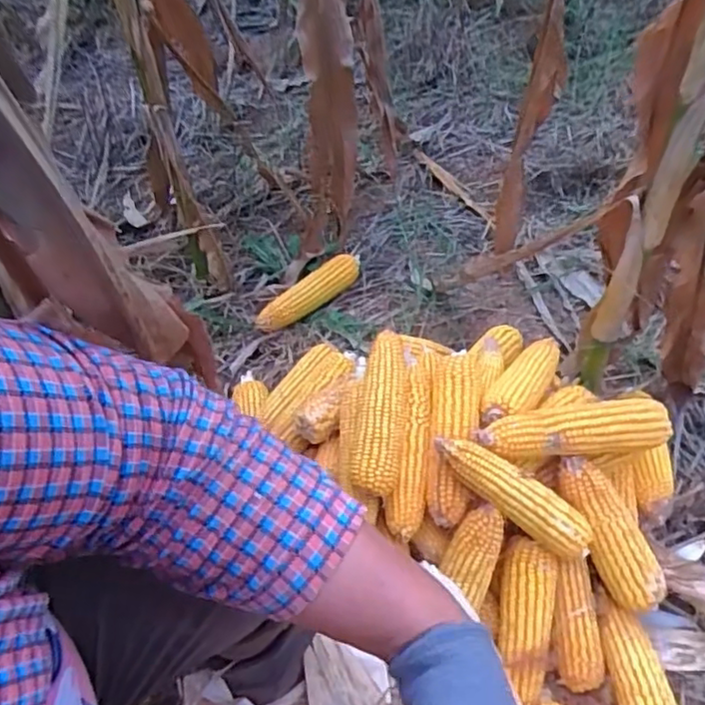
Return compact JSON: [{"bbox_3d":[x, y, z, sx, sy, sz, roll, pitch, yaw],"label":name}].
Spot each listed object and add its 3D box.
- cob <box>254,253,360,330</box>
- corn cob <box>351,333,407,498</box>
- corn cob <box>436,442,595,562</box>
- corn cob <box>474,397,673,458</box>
[{"bbox_3d":[-0.072,-0.100,1.121,0.228,0.046,0.065,-35,58,-20],"label":"cob"},{"bbox_3d":[0.033,0.072,0.755,0.060,0.067,0.208,4,51,4],"label":"corn cob"},{"bbox_3d":[0.182,0.160,0.700,0.212,0.042,0.051,37,60,-4],"label":"corn cob"},{"bbox_3d":[0.259,0.090,0.735,0.236,0.057,0.056,-7,52,-5],"label":"corn cob"}]

